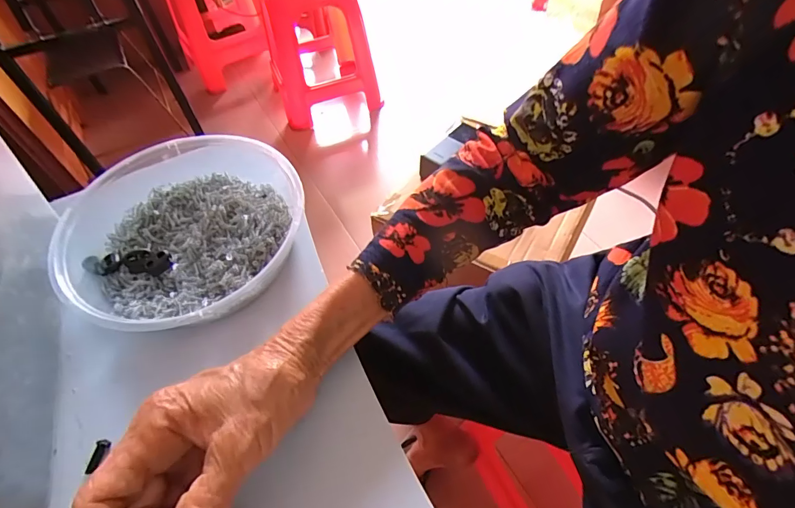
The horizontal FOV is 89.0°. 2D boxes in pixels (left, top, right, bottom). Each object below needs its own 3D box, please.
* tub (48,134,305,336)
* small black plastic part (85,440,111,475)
[{"bbox_3d":[-0.183,-0.026,0.338,0.219,0.043,0.185,21,57,19],"label":"tub"},{"bbox_3d":[-0.190,0.128,0.255,0.008,0.004,0.019,4,53,7],"label":"small black plastic part"}]

